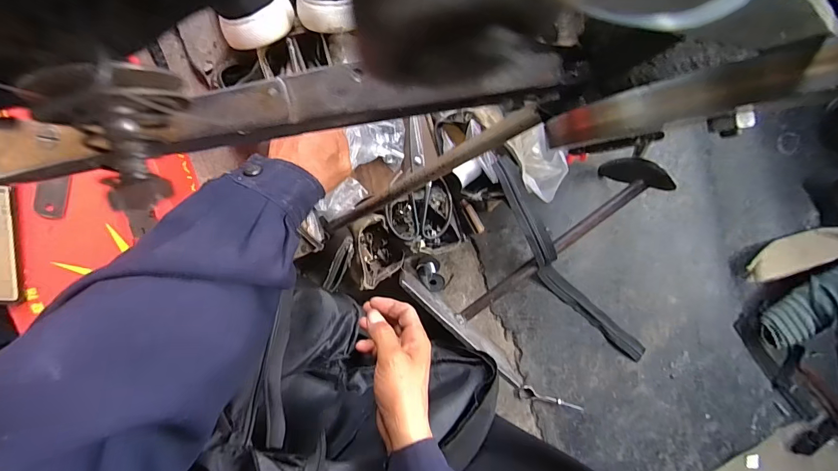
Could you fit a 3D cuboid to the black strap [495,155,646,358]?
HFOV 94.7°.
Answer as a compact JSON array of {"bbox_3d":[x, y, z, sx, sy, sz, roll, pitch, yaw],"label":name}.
[{"bbox_3d":[0.231,0.056,0.616,0.061,0.120,0.424,-42,98,0],"label":"black strap"}]

